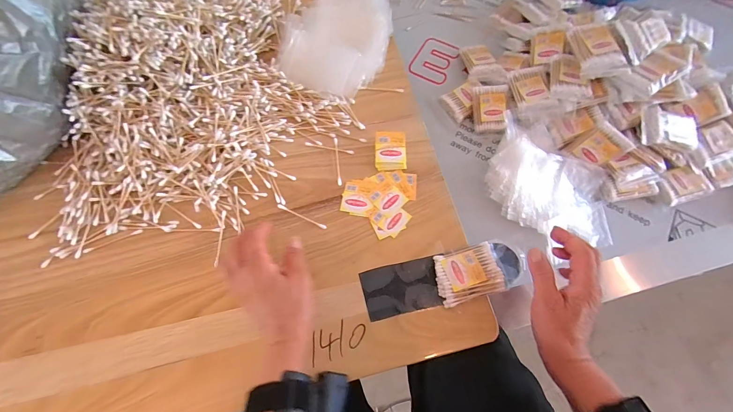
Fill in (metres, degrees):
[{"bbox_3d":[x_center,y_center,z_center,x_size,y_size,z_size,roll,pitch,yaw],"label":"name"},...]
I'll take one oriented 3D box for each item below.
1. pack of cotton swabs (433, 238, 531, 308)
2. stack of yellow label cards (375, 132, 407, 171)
[{"bbox_3d":[0.142,0.078,0.391,0.114,0.016,0.061,-15,72,-5],"label":"pack of cotton swabs"},{"bbox_3d":[0.034,-0.076,0.438,0.043,0.018,0.051,-1,71,0],"label":"stack of yellow label cards"}]

